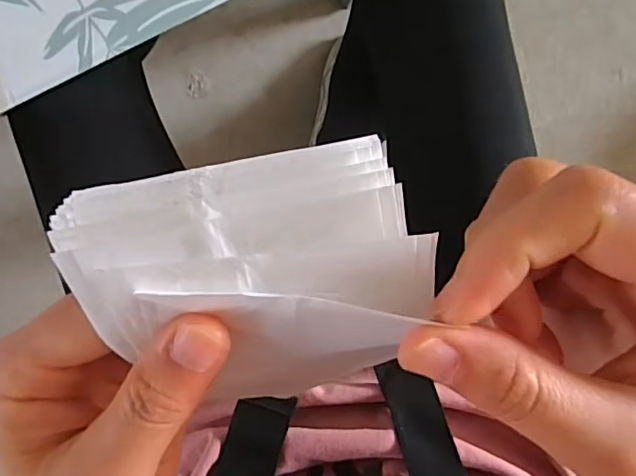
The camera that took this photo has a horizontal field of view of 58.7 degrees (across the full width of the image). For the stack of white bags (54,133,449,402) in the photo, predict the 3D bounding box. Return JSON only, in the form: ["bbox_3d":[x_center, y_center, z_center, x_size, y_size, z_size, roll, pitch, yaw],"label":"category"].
[{"bbox_3d":[-0.015,0.012,0.135,0.081,0.018,0.059,-11,99,-1],"label":"stack of white bags"}]

